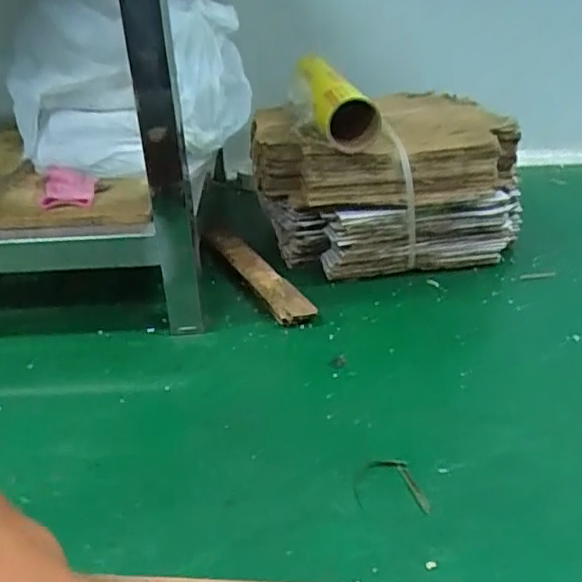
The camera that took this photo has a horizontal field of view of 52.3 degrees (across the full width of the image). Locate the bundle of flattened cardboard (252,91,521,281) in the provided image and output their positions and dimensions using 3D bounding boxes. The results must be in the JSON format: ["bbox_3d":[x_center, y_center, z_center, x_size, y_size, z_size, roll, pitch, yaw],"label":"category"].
[{"bbox_3d":[0.163,-0.182,1.054,0.429,0.250,0.248,-7,31,-7],"label":"bundle of flattened cardboard"}]

